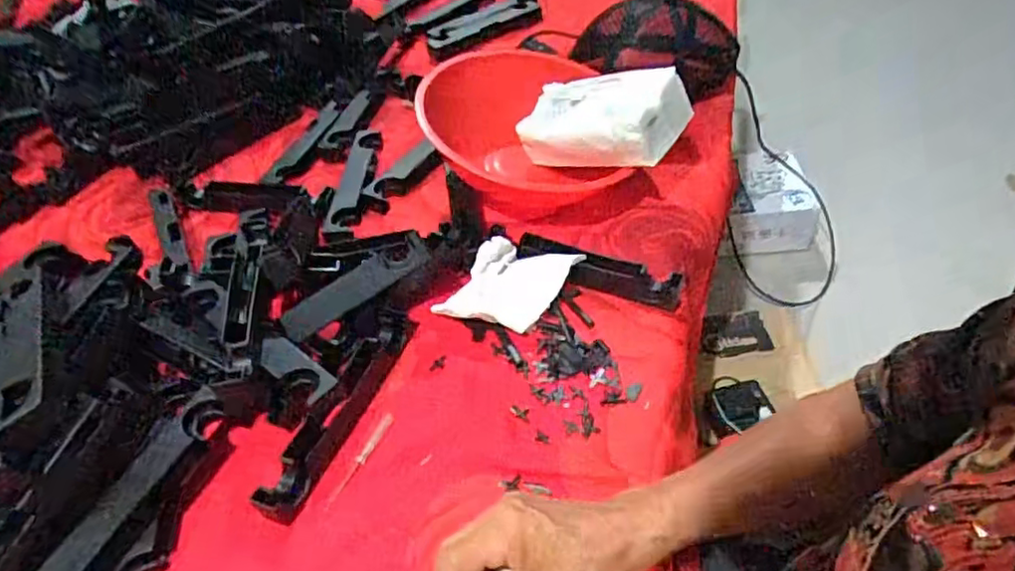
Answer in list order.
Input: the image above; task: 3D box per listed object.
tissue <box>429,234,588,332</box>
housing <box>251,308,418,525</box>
[{"bbox_3d":[0.002,0.000,0.586,0.077,0.046,0.123,32,56,33],"label":"tissue"},{"bbox_3d":[-0.136,0.097,0.521,0.027,0.031,0.197,13,48,19],"label":"housing"}]

